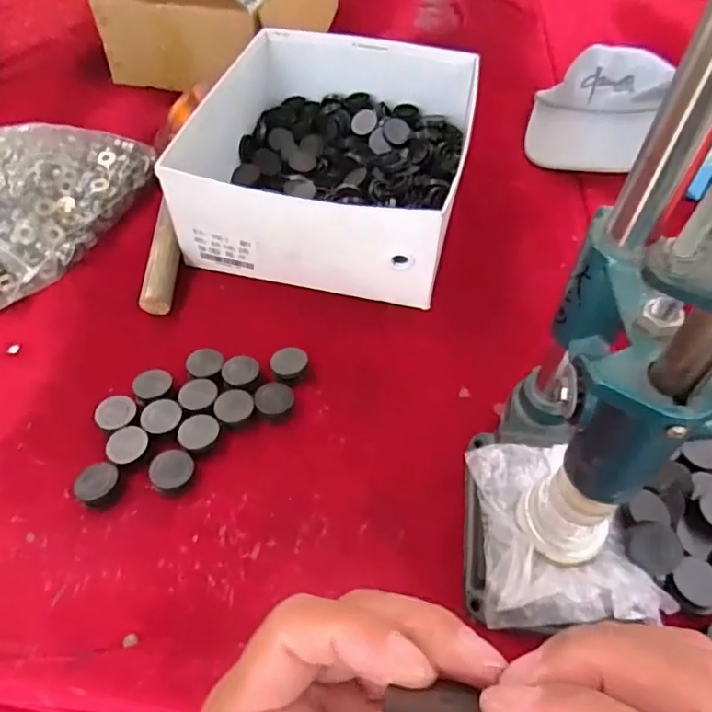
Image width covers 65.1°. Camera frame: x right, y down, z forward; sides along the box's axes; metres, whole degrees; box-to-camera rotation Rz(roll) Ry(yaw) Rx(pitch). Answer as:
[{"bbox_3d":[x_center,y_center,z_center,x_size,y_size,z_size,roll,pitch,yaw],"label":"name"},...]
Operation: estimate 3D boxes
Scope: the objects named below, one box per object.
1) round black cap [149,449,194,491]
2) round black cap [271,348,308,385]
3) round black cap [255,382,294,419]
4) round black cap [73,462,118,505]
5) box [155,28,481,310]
[{"bbox_3d":[-0.145,0.090,0.438,0.033,0.010,0.032,1,53,-1],"label":"round black cap"},{"bbox_3d":[-0.059,0.009,0.498,0.033,0.019,0.026,-10,54,-9],"label":"round black cap"},{"bbox_3d":[-0.070,0.038,0.479,0.032,0.017,0.027,-19,56,-16],"label":"round black cap"},{"bbox_3d":[-0.199,0.098,0.430,0.028,0.018,0.031,32,58,21],"label":"round black cap"},{"bbox_3d":[-0.021,-0.220,0.618,0.270,0.115,0.311,15,54,9],"label":"box"}]

